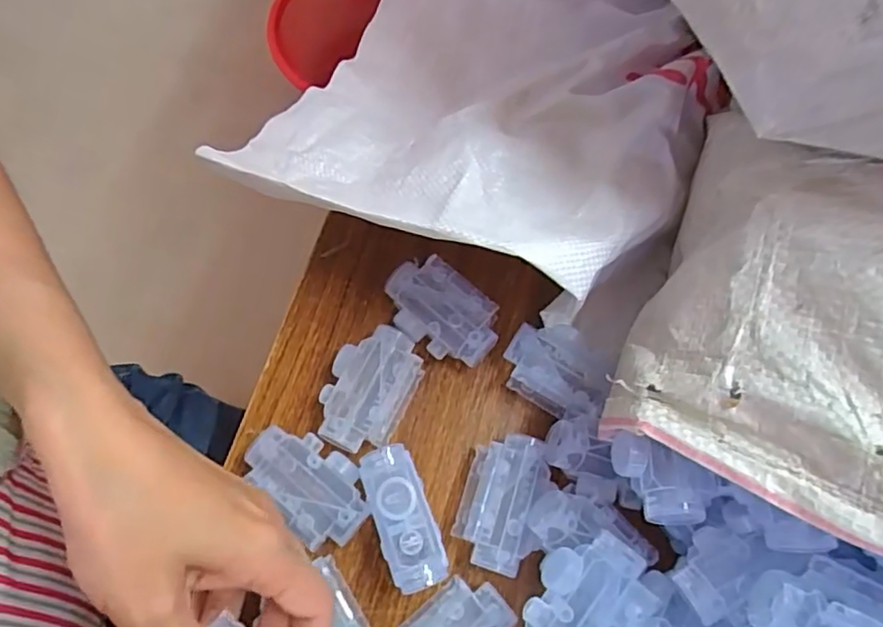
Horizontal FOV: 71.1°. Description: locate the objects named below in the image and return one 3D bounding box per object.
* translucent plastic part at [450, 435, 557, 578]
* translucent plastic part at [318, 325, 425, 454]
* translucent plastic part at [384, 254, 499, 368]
[{"bbox_3d":[0.033,0.099,0.327,0.042,0.026,0.068,17,70,5],"label":"translucent plastic part"},{"bbox_3d":[-0.042,0.043,0.348,0.045,0.027,0.069,26,71,8],"label":"translucent plastic part"},{"bbox_3d":[-0.001,0.001,0.364,0.069,0.028,0.044,37,73,11],"label":"translucent plastic part"}]

